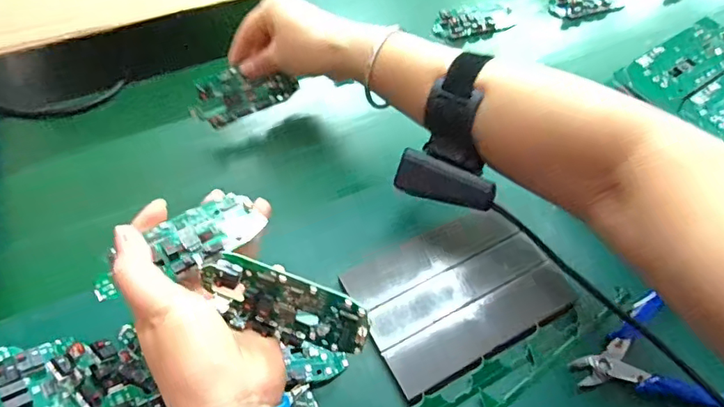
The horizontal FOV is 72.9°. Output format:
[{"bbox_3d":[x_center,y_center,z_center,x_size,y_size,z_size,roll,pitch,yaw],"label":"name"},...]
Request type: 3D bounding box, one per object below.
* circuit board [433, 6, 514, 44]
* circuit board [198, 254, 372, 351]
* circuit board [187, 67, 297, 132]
[{"bbox_3d":[0.128,-0.204,0.561,0.087,0.020,0.039,-5,56,-4],"label":"circuit board"},{"bbox_3d":[-0.041,0.056,0.265,0.090,0.042,0.007,16,32,6],"label":"circuit board"},{"bbox_3d":[-0.107,-0.100,0.440,0.093,0.009,0.043,-25,104,-6],"label":"circuit board"}]

